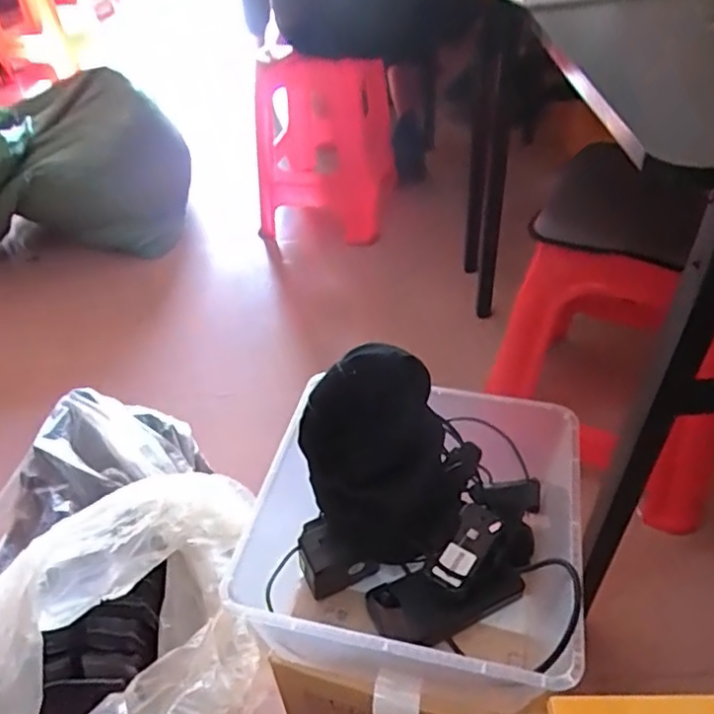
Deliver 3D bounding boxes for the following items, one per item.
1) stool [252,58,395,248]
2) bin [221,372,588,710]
[{"bbox_3d":[-0.087,-0.591,1.820,0.355,0.441,0.411,0,43,6],"label":"stool"},{"bbox_3d":[0.064,0.187,0.652,0.299,0.155,0.298,7,44,12],"label":"bin"}]

